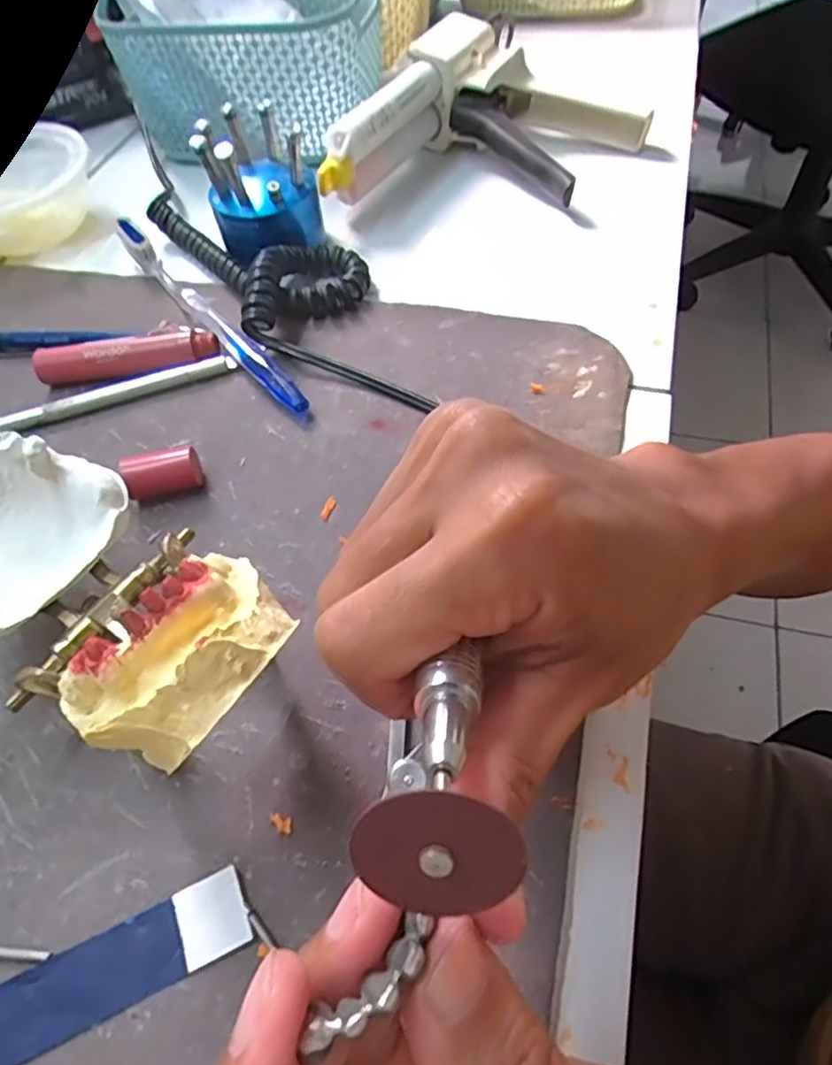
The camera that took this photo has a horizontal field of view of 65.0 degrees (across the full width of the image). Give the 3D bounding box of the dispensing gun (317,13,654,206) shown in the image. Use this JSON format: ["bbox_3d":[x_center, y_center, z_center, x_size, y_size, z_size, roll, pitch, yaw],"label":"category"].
[{"bbox_3d":[0.034,-0.239,0.391,0.140,0.051,0.168,30,63,23],"label":"dispensing gun"}]

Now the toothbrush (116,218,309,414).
[{"bbox_3d":[-0.109,-0.115,0.336,0.014,0.021,0.181,-35,60,-18],"label":"toothbrush"}]

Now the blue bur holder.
[{"bbox_3d":[-0.085,-0.190,0.360,0.058,0.066,0.050,-20,56,-9],"label":"blue bur holder"}]

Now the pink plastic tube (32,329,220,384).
[{"bbox_3d":[-0.141,-0.085,0.321,0.088,0.018,0.012,-7,55,0],"label":"pink plastic tube"}]

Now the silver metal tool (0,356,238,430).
[{"bbox_3d":[-0.143,-0.066,0.313,0.113,0.010,0.006,-20,56,-9],"label":"silver metal tool"}]

